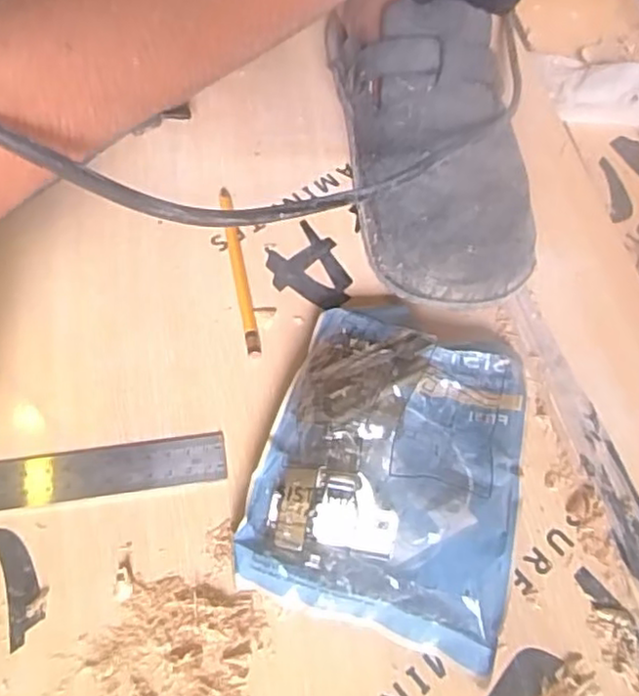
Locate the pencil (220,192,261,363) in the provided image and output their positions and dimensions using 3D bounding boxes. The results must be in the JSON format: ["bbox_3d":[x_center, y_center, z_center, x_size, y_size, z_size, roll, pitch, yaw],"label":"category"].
[{"bbox_3d":[-0.049,-0.048,0.413,0.008,0.006,0.124,-8,60,-9],"label":"pencil"}]

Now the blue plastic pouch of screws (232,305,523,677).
[{"bbox_3d":[0.037,0.052,0.342,0.123,0.040,0.167,16,59,5],"label":"blue plastic pouch of screws"}]

